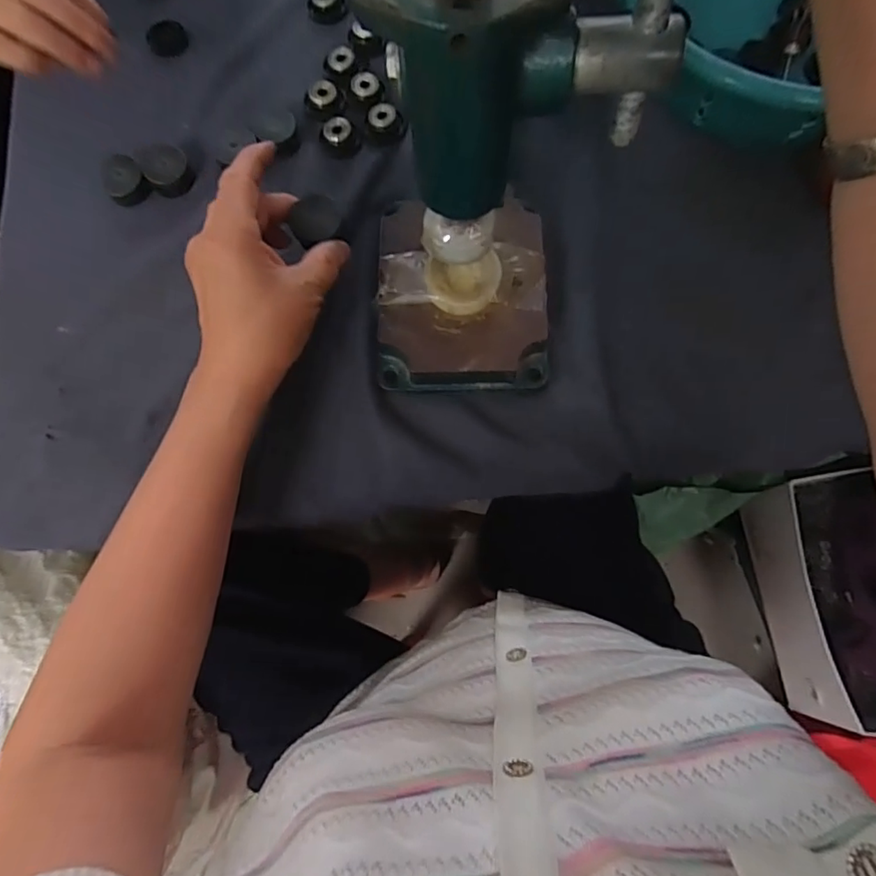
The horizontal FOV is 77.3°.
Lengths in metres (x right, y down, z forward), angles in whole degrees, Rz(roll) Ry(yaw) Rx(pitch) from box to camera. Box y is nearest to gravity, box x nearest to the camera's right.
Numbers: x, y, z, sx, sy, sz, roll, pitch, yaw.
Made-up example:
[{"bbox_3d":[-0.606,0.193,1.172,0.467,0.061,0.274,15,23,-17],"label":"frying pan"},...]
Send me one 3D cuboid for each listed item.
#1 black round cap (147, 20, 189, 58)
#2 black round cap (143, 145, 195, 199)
[{"bbox_3d":[-0.226,-0.335,0.457,0.031,0.004,0.036,-21,75,-5],"label":"black round cap"},{"bbox_3d":[-0.202,-0.199,0.413,0.032,0.016,0.035,0,75,1],"label":"black round cap"}]

